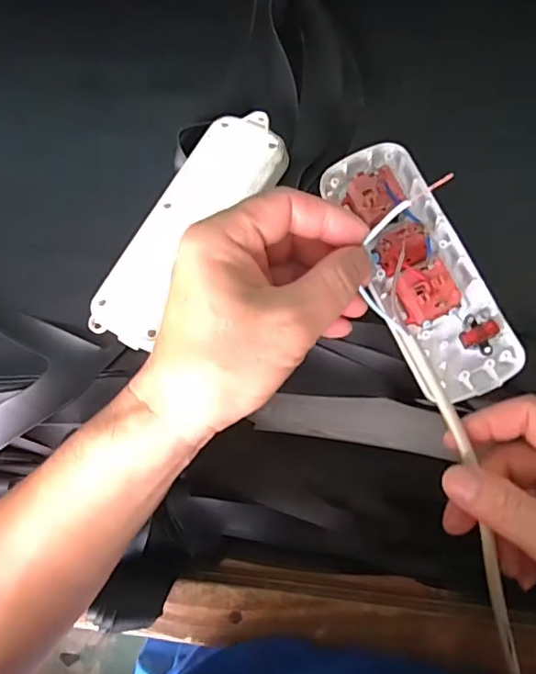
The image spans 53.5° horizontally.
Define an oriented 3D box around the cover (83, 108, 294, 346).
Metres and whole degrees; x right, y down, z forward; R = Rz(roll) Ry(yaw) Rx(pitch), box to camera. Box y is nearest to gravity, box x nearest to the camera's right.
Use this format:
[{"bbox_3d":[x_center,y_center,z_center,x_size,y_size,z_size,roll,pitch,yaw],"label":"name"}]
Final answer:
[{"bbox_3d":[-0.047,-0.068,0.328,0.054,0.009,0.163,31,85,11],"label":"cover"}]

